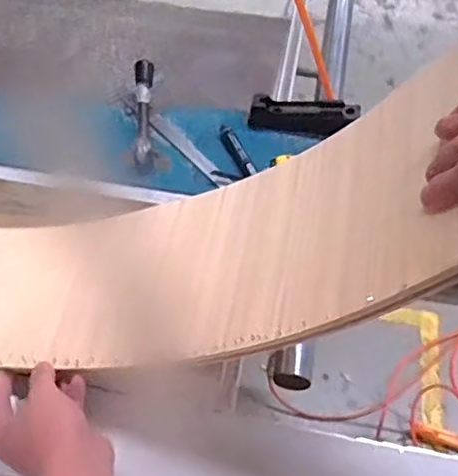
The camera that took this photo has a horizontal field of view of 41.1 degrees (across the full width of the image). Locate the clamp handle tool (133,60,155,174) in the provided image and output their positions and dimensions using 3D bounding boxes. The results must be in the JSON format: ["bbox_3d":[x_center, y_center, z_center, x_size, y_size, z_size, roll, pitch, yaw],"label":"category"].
[{"bbox_3d":[-0.101,-0.146,0.726,0.023,0.029,0.138,-1,75,-4],"label":"clamp handle tool"}]

